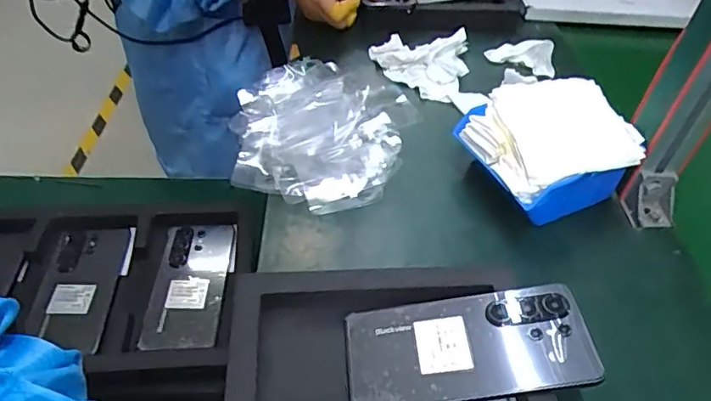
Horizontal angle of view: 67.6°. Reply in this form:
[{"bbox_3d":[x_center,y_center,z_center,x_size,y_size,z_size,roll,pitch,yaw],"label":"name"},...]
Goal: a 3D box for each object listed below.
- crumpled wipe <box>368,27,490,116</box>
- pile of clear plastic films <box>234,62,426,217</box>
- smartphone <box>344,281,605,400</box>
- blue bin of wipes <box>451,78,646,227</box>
[{"bbox_3d":[0.089,-0.168,0.664,0.121,0.026,0.121,0,46,-6],"label":"crumpled wipe"},{"bbox_3d":[-0.038,-0.091,0.568,0.185,0.058,0.219,18,47,11],"label":"pile of clear plastic films"},{"bbox_3d":[0.078,0.102,0.375,0.167,0.008,0.077,-9,50,1],"label":"smartphone"},{"bbox_3d":[0.180,-0.051,0.519,0.130,0.087,0.144,-16,50,-21],"label":"blue bin of wipes"}]

